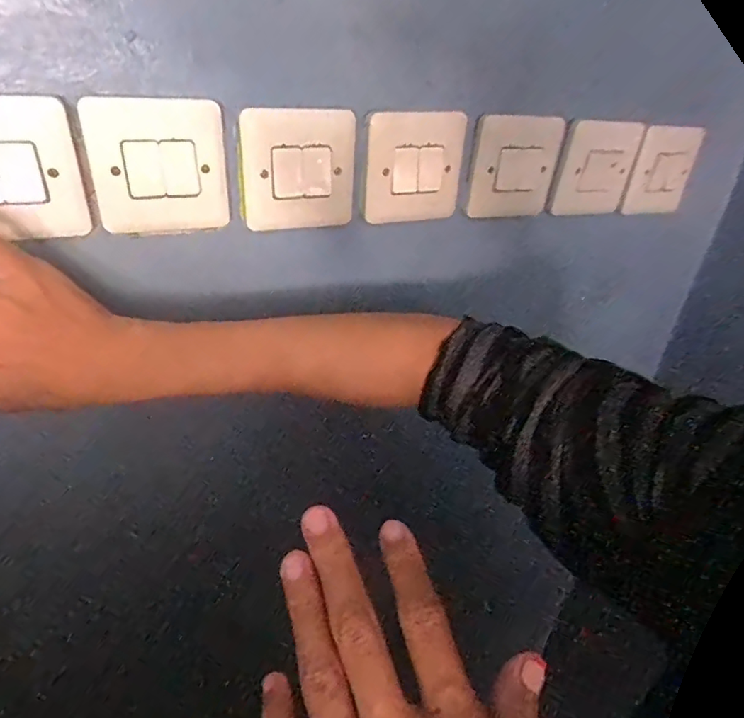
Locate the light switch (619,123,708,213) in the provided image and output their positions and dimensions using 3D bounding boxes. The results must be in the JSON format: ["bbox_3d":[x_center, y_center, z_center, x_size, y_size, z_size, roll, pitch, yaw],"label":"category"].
[{"bbox_3d":[0.276,-0.177,0.493,0.089,0.082,0.010,-14,35,-29],"label":"light switch"}]

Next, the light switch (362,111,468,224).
[{"bbox_3d":[0.031,-0.142,0.387,0.081,0.077,0.015,-7,32,-20],"label":"light switch"}]

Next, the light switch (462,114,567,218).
[{"bbox_3d":[0.115,-0.153,0.420,0.083,0.082,0.013,-7,44,-14],"label":"light switch"}]

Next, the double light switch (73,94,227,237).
[{"bbox_3d":[-0.132,-0.120,0.323,0.079,0.077,0.008,-6,32,-19],"label":"double light switch"}]

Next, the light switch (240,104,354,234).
[{"bbox_3d":[-0.048,-0.129,0.355,0.081,0.077,0.008,-6,32,-19],"label":"light switch"}]

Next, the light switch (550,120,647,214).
[{"bbox_3d":[0.199,-0.166,0.453,0.089,0.078,0.004,-13,46,-25],"label":"light switch"}]

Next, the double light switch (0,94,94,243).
[{"bbox_3d":[-0.210,-0.107,0.292,0.081,0.075,0.010,-9,33,-24],"label":"double light switch"}]

